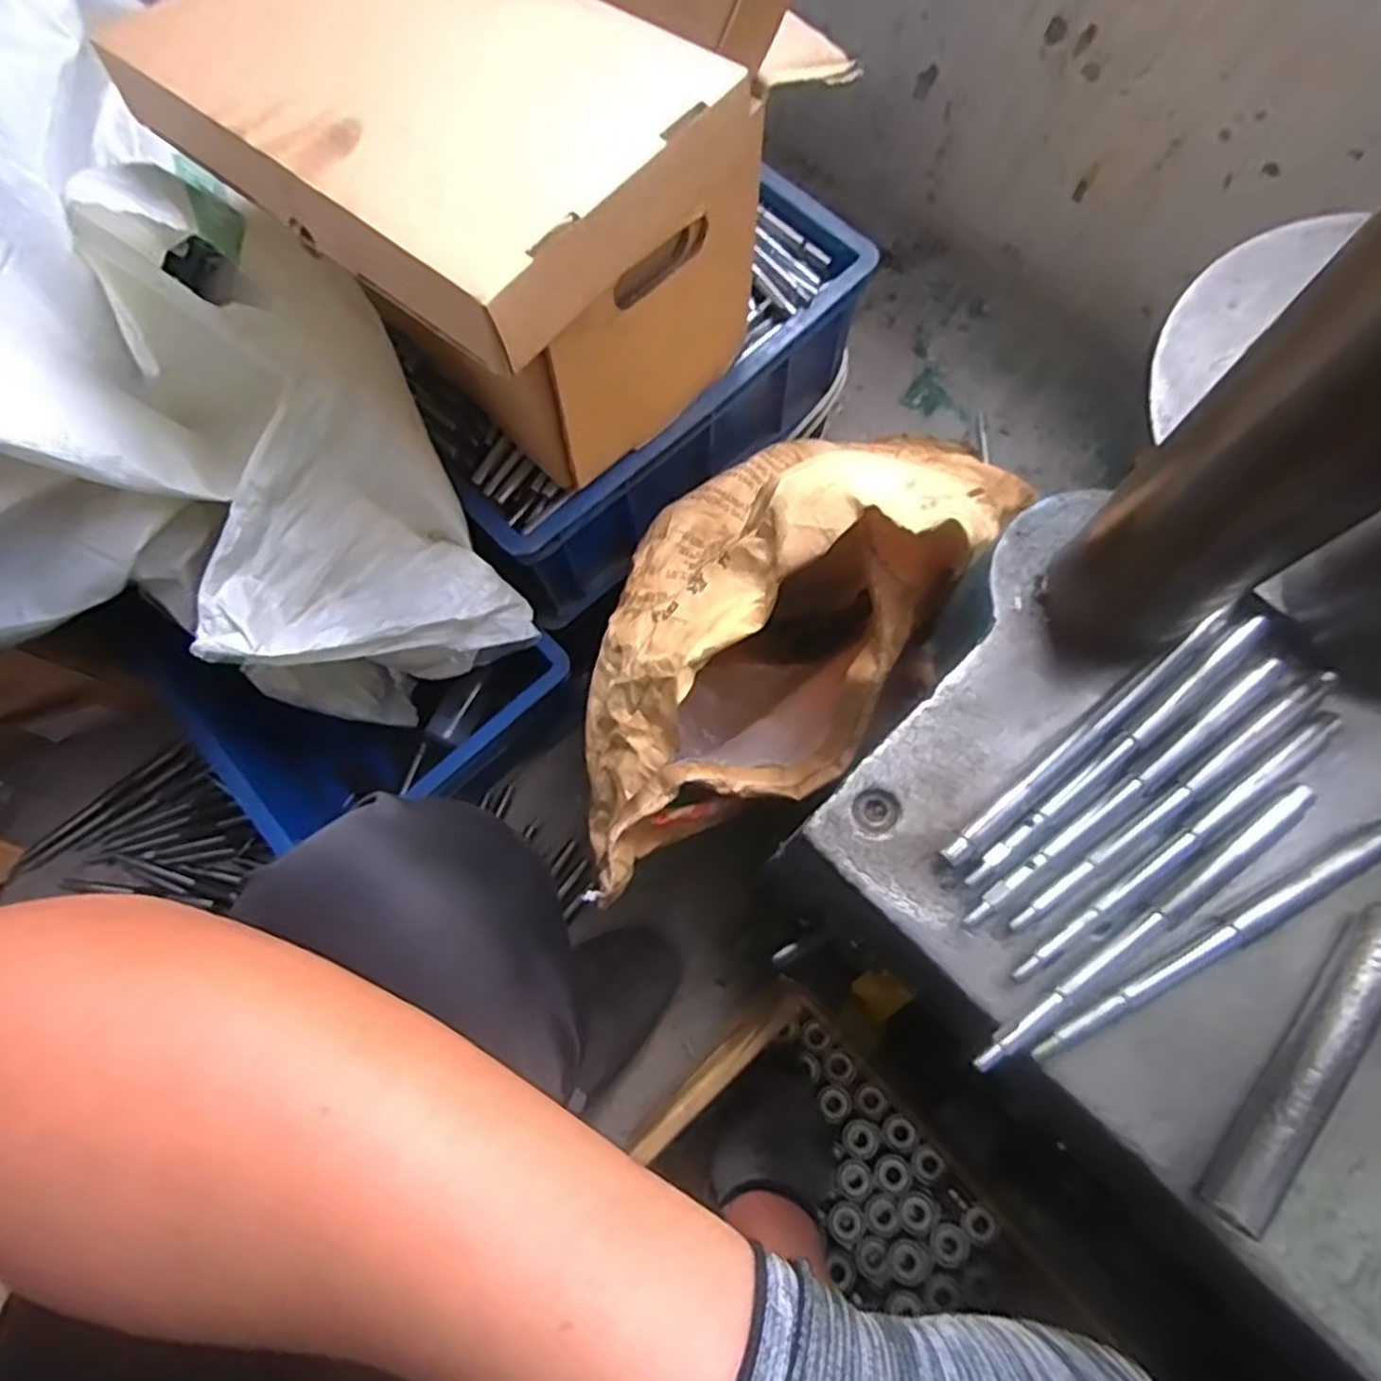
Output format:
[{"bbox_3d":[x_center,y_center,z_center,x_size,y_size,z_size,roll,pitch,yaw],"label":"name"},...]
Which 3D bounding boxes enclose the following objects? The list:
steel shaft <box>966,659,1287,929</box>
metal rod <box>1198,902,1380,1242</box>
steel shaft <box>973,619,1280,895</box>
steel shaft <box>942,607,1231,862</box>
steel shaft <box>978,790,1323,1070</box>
[{"bbox_3d":[0.195,0.045,0.339,0.187,0.014,0.009,-35,75,-9],"label":"steel shaft"},{"bbox_3d":[0.249,0.148,0.303,0.019,0.022,0.142,38,77,12],"label":"metal rod"},{"bbox_3d":[0.195,0.027,0.343,0.184,0.014,0.012,-38,75,-10],"label":"steel shaft"},{"bbox_3d":[0.182,0.020,0.346,0.178,0.014,0.008,-38,75,-10],"label":"steel shaft"},{"bbox_3d":[0.193,0.098,0.321,0.188,0.012,0.011,-33,75,-8],"label":"steel shaft"}]

